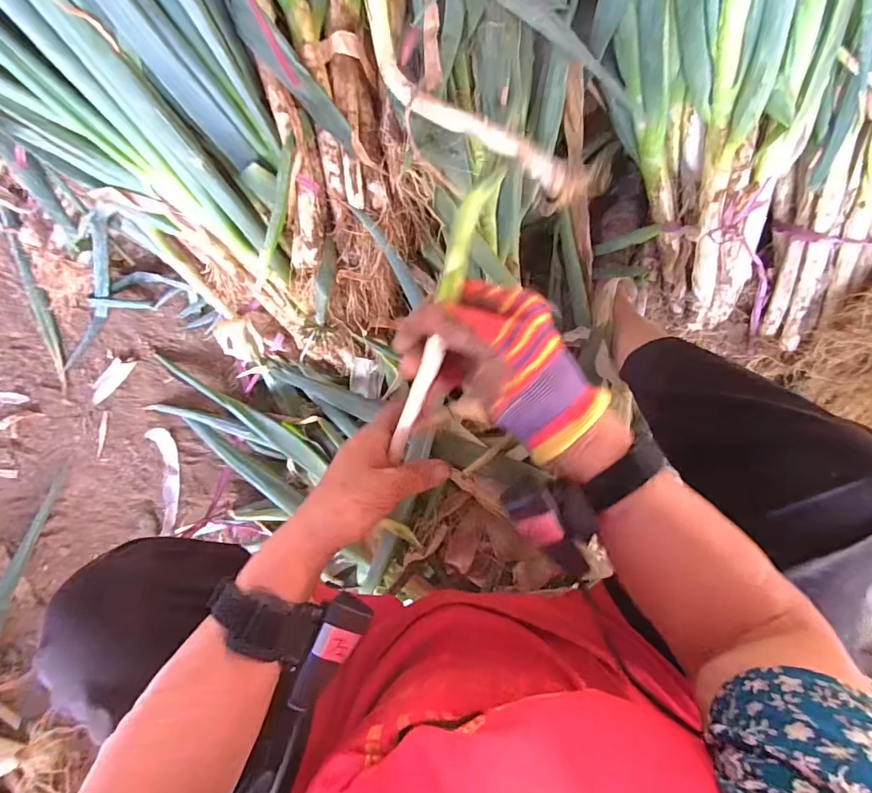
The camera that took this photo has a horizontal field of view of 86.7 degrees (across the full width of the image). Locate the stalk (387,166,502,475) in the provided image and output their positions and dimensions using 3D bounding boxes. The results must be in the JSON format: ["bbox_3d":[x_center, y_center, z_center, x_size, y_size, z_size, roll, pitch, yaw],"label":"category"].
[{"bbox_3d":[0.004,-0.058,0.329,0.022,0.034,0.215,17,89,7],"label":"stalk"}]

